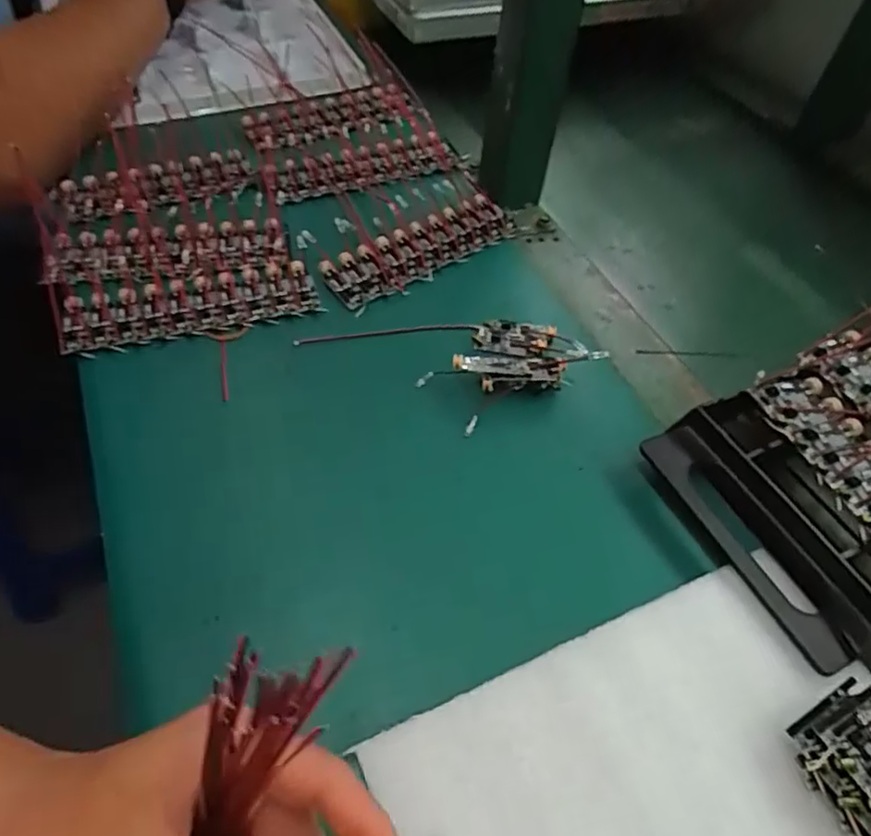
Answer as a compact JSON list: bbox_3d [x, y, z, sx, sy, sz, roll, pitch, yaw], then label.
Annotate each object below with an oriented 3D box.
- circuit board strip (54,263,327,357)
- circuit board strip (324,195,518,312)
[{"bbox_3d":[-0.156,-0.072,0.408,0.153,0.013,0.052,-15,54,-16],"label":"circuit board strip"},{"bbox_3d":[-0.009,-0.124,0.457,0.153,0.007,0.045,-33,60,-27],"label":"circuit board strip"}]

